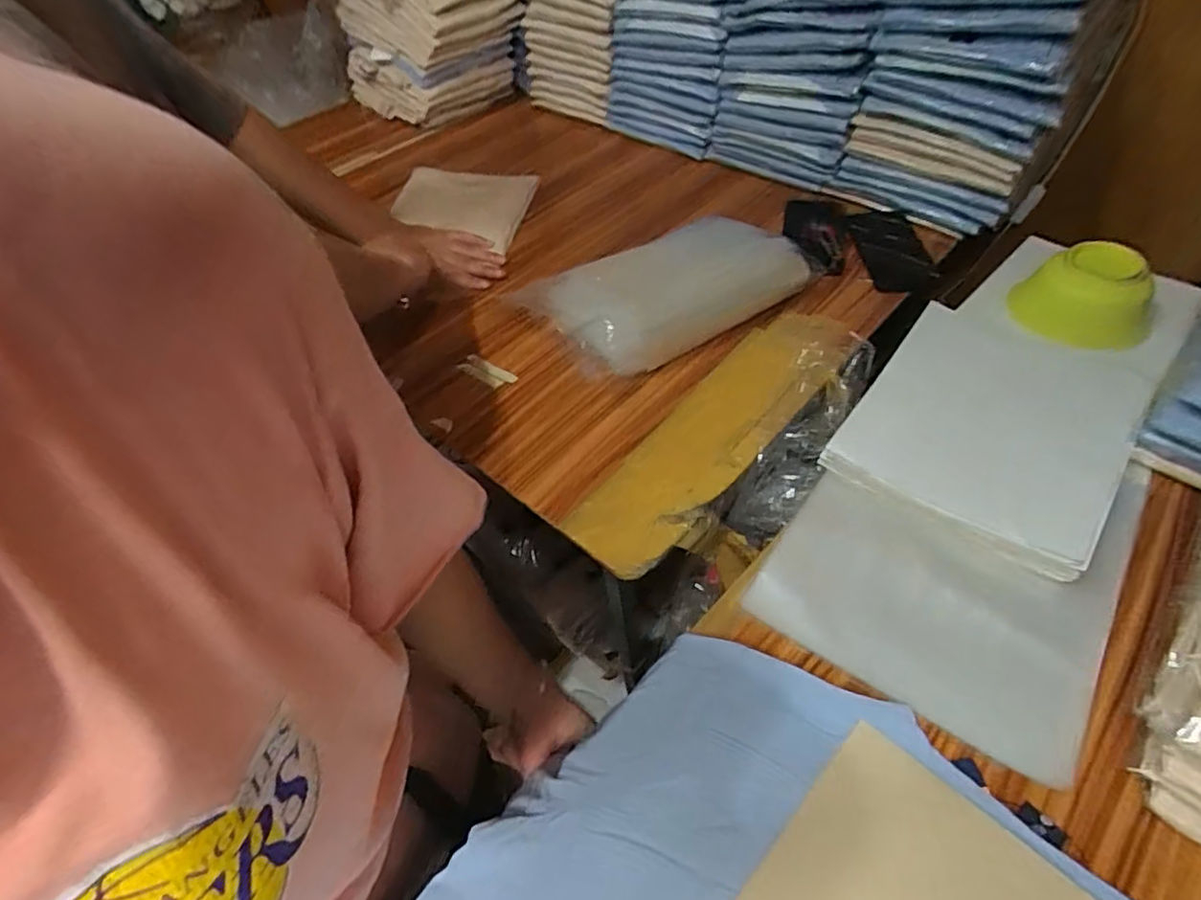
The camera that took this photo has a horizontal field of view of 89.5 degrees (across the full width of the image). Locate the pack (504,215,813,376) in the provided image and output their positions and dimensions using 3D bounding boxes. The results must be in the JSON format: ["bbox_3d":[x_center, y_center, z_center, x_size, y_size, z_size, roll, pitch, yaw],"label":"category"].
[{"bbox_3d":[0.082,-0.189,0.713,0.325,0.079,0.158,-25,52,-15],"label":"pack"}]

